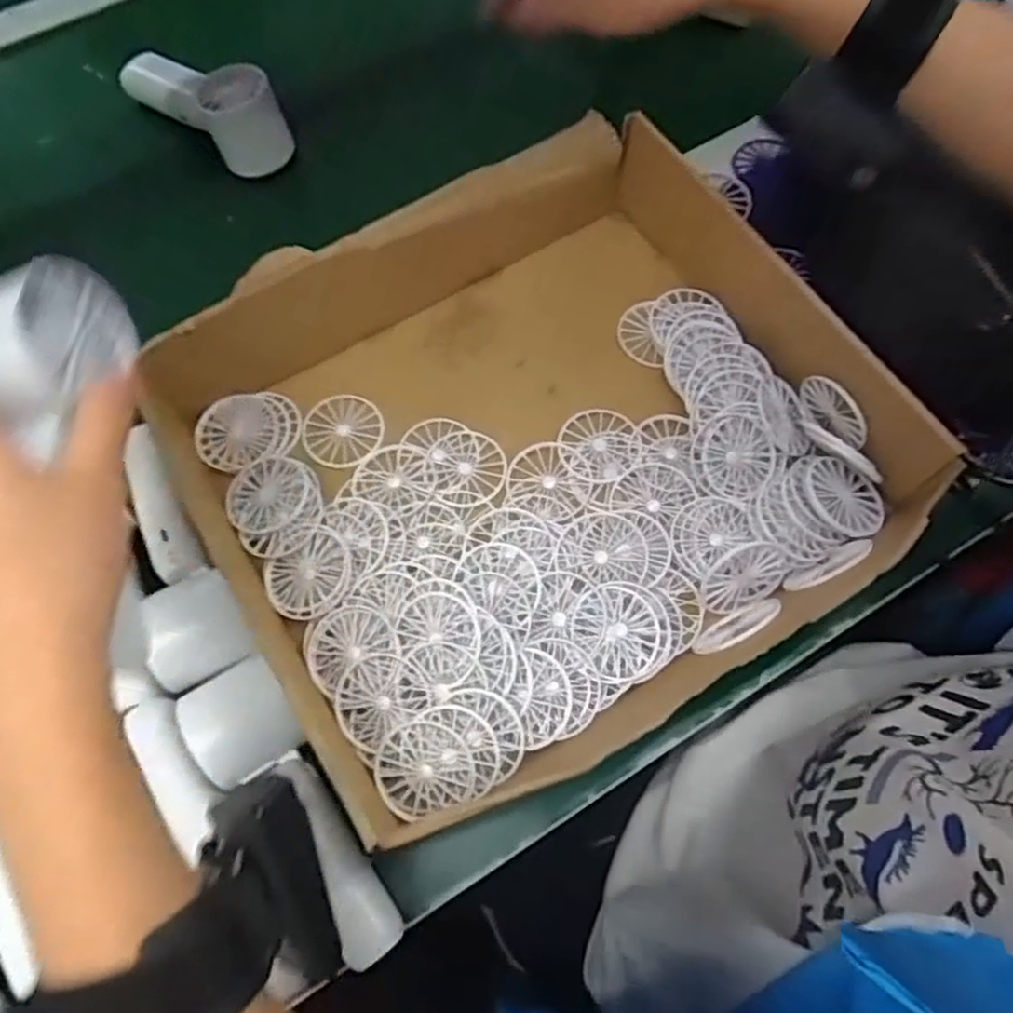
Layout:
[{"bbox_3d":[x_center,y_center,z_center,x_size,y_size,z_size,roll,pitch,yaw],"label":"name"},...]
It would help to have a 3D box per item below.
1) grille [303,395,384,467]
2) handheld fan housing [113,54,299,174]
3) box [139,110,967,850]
[{"bbox_3d":[-0.103,-0.049,0.468,0.048,0.006,0.050,0,69,0],"label":"grille"},{"bbox_3d":[-0.235,-0.316,0.554,0.158,0.059,0.047,40,74,14],"label":"handheld fan housing"},{"bbox_3d":[0.013,-0.048,0.437,0.401,0.080,0.352,-33,72,-12],"label":"box"}]

